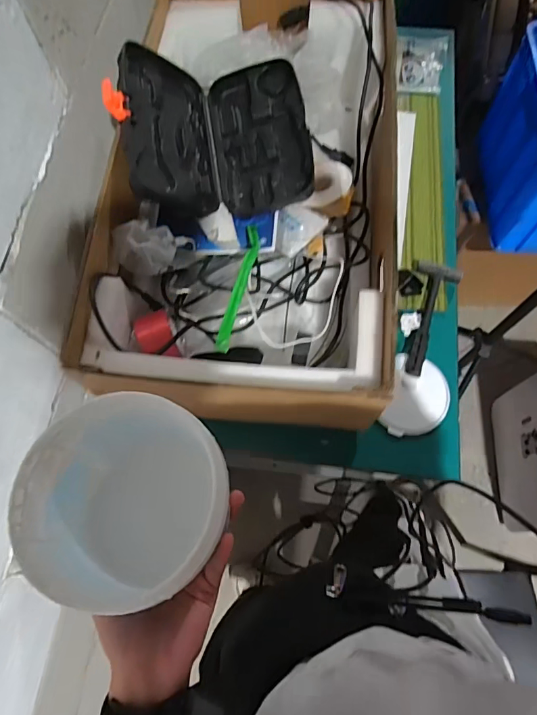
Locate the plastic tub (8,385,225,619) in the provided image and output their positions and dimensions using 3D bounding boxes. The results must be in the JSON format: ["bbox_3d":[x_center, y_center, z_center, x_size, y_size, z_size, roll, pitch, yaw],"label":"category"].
[{"bbox_3d":[-0.090,0.102,0.329,0.125,0.139,0.116,-1,69,2],"label":"plastic tub"}]

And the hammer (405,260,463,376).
[{"bbox_3d":[0.248,-0.065,0.712,0.075,0.019,0.195,20,71,9],"label":"hammer"}]

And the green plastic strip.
[{"bbox_3d":[-0.034,-0.107,0.588,0.026,0.036,0.223,9,56,5],"label":"green plastic strip"}]

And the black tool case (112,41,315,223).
[{"bbox_3d":[-0.069,-0.339,0.647,0.250,0.119,0.251,-7,69,-1],"label":"black tool case"}]

